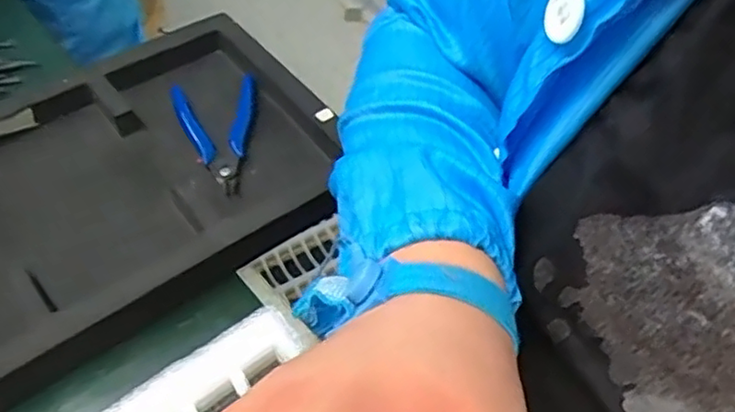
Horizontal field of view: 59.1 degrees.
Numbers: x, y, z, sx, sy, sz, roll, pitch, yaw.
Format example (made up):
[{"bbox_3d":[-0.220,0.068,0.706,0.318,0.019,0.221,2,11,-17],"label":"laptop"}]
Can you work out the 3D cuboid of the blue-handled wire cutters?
[{"bbox_3d":[-0.115,-0.057,0.488,0.063,0.019,0.113,-5,52,-8],"label":"blue-handled wire cutters"}]

